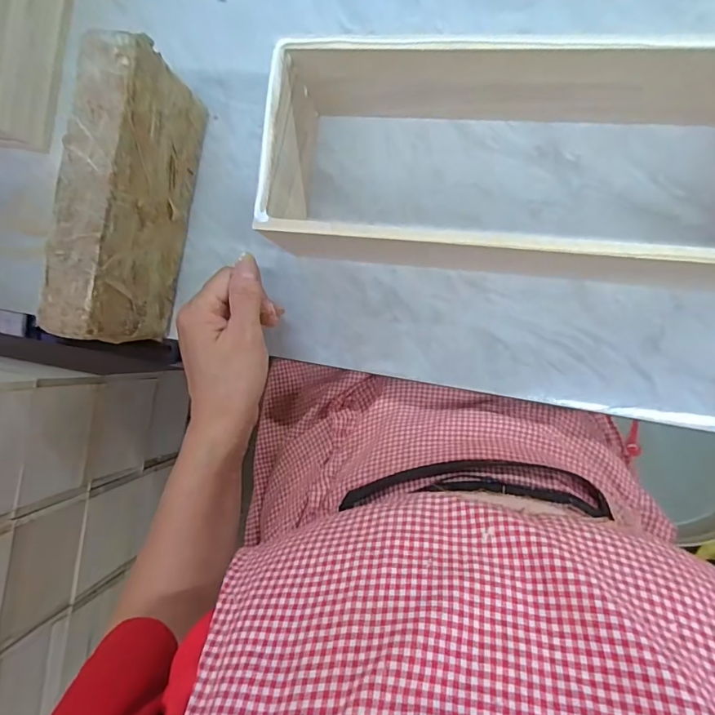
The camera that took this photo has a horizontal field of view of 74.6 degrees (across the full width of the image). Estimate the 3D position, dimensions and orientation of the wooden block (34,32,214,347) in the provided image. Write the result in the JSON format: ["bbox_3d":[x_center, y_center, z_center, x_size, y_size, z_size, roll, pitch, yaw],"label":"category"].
[{"bbox_3d":[-0.175,-0.118,0.366,0.046,0.106,0.208,12,93,9],"label":"wooden block"}]

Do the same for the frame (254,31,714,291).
[{"bbox_3d":[0.109,-0.126,0.318,0.333,0.095,0.124,7,92,10],"label":"frame"}]

